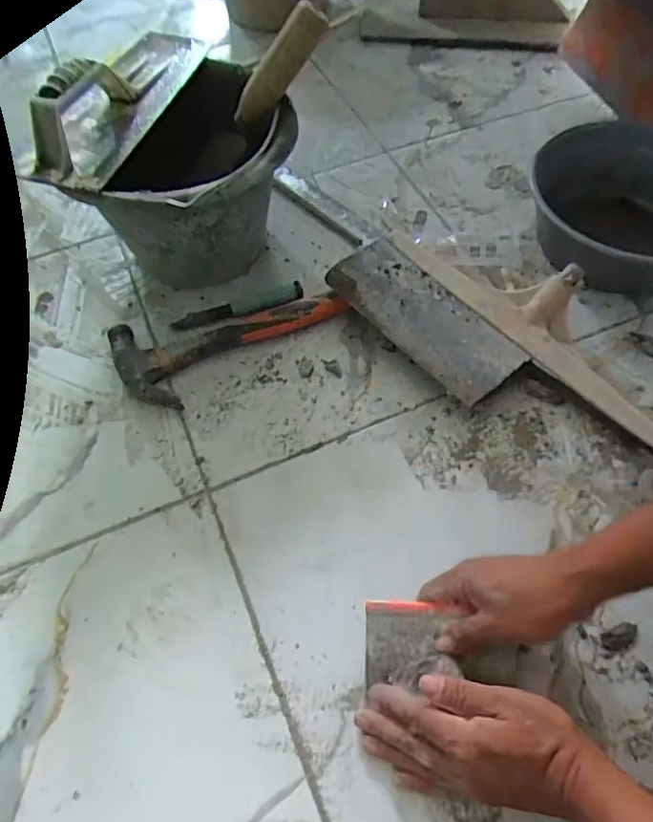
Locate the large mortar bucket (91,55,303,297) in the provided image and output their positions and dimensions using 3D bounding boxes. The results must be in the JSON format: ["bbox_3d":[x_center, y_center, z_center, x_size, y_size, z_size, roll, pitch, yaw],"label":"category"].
[{"bbox_3d":[-0.131,-0.252,0.640,0.189,0.173,0.254,19,62,13],"label":"large mortar bucket"}]

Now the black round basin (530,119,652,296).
[{"bbox_3d":[0.372,-0.238,0.658,0.242,0.096,0.225,-1,59,2],"label":"black round basin"}]

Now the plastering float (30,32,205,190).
[{"bbox_3d":[-0.224,-0.347,0.576,0.092,0.073,0.305,8,60,7],"label":"plastering float"}]

